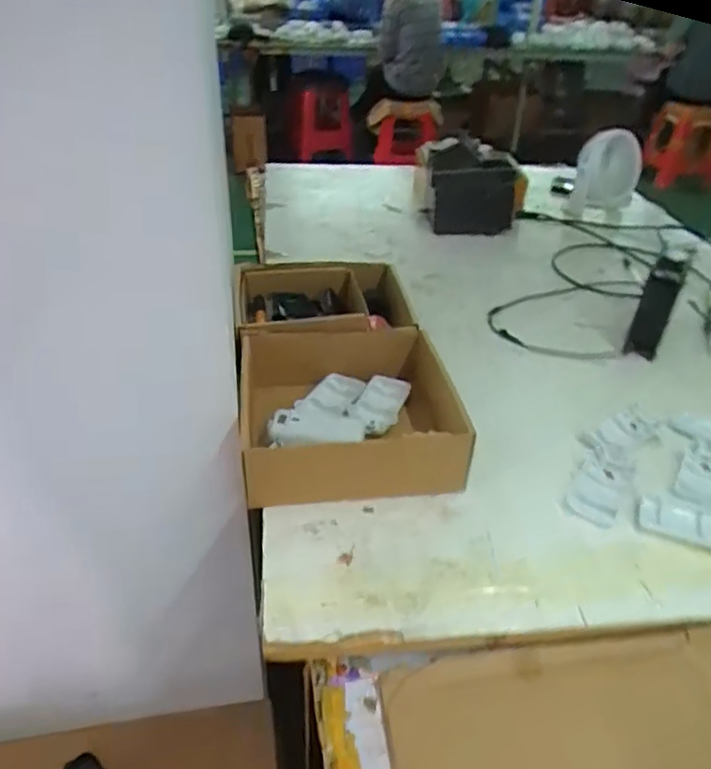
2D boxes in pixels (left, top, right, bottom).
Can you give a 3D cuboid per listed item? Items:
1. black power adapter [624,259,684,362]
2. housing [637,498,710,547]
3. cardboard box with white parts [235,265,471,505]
[{"bbox_3d":[0.380,-0.094,0.789,0.042,0.115,0.056,22,40,26],"label":"black power adapter"},{"bbox_3d":[0.300,0.122,0.553,0.091,0.006,0.045,12,37,14],"label":"housing"},{"bbox_3d":[-0.024,-0.029,0.707,0.205,0.100,0.388,-5,36,-10],"label":"cardboard box with white parts"}]

